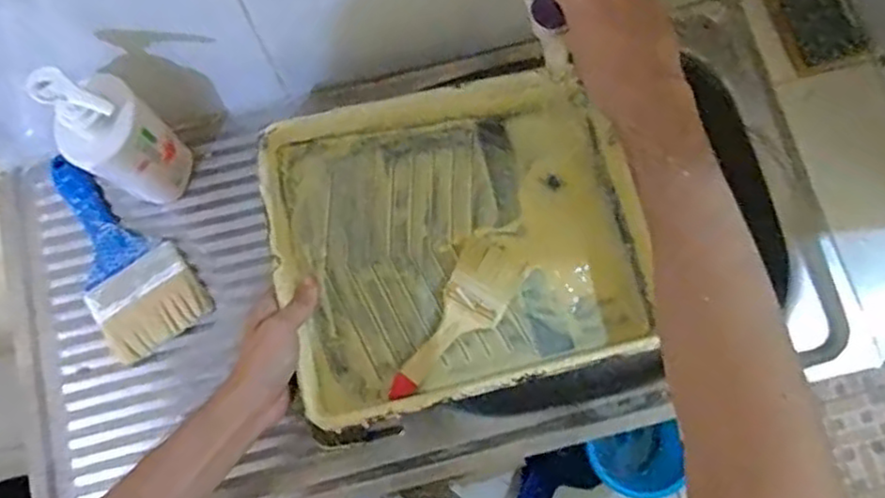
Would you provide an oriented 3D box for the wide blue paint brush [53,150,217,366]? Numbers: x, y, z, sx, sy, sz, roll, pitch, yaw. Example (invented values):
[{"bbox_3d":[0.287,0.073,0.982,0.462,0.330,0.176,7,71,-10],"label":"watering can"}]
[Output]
[{"bbox_3d":[-0.323,0.003,0.681,0.099,0.034,0.211,-36,72,-14],"label":"wide blue paint brush"}]

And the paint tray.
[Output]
[{"bbox_3d":[0.023,-0.007,0.651,0.338,0.092,0.285,-12,68,-5],"label":"paint tray"}]

